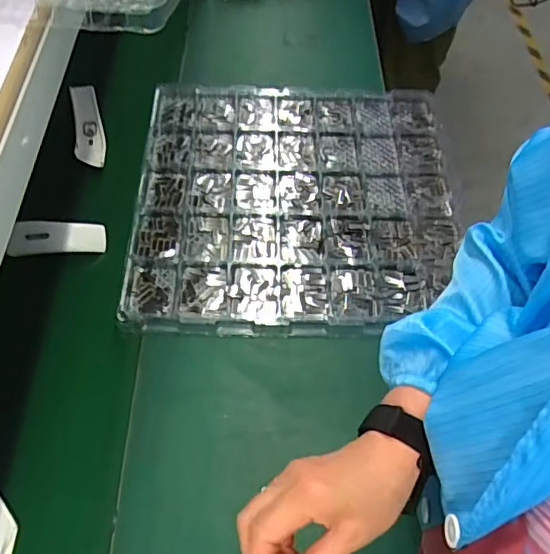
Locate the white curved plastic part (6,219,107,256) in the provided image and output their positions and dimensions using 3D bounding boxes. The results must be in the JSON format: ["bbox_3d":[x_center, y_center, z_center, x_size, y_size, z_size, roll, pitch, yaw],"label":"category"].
[{"bbox_3d":[-0.321,-0.059,0.828,0.133,0.012,0.049,-3,97,-19],"label":"white curved plastic part"}]

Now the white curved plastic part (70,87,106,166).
[{"bbox_3d":[-0.328,-0.253,0.977,0.050,0.052,0.169,-10,71,-9],"label":"white curved plastic part"}]

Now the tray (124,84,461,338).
[{"bbox_3d":[0.035,-0.129,0.899,0.497,0.031,0.495,1,56,-1],"label":"tray"}]

